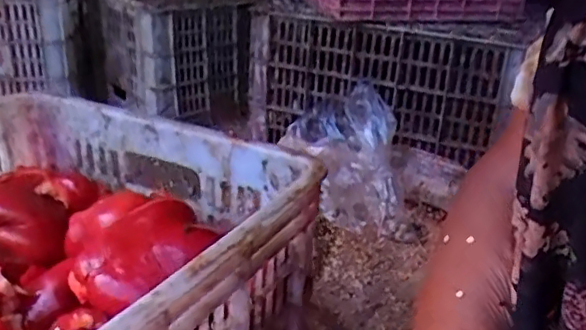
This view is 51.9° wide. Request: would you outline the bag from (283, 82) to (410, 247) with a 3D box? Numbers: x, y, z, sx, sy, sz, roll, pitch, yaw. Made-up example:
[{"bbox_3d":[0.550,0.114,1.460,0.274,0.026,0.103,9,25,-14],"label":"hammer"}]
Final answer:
[{"bbox_3d":[0.086,-0.016,0.968,0.170,0.171,0.206,0,25,-7],"label":"bag"}]

